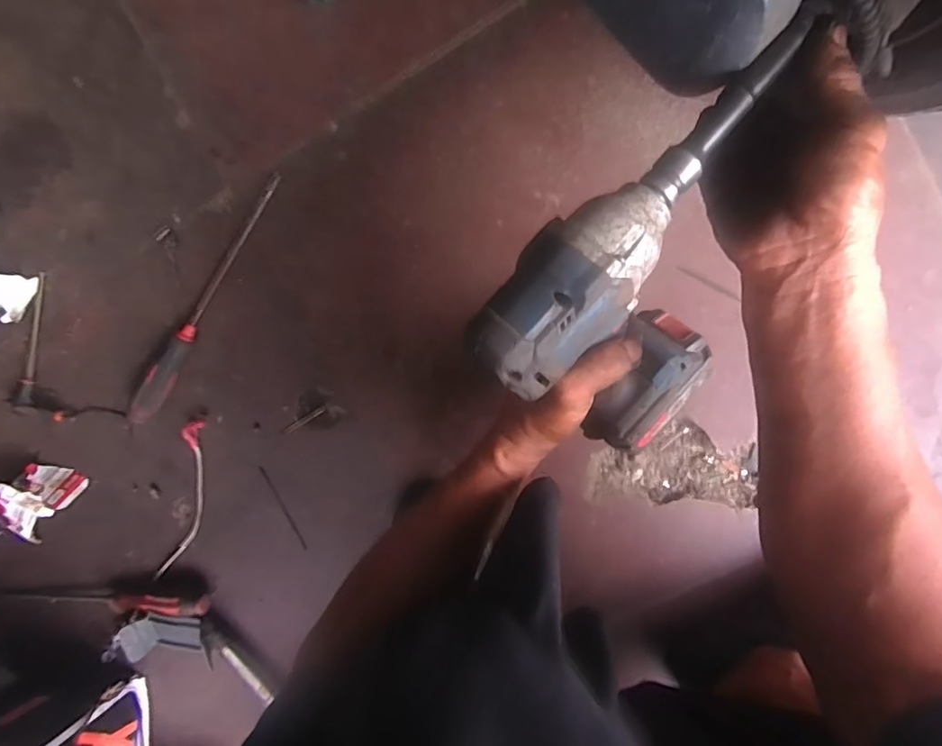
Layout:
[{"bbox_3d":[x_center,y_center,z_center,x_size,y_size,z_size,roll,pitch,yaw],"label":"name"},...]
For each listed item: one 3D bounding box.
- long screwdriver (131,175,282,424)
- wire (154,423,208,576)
[{"bbox_3d":[-0.298,-0.076,0.571,0.034,0.025,0.319,32,100,0],"label":"long screwdriver"},{"bbox_3d":[-0.335,0.153,0.610,0.034,0.012,0.199,15,99,3],"label":"wire"}]

